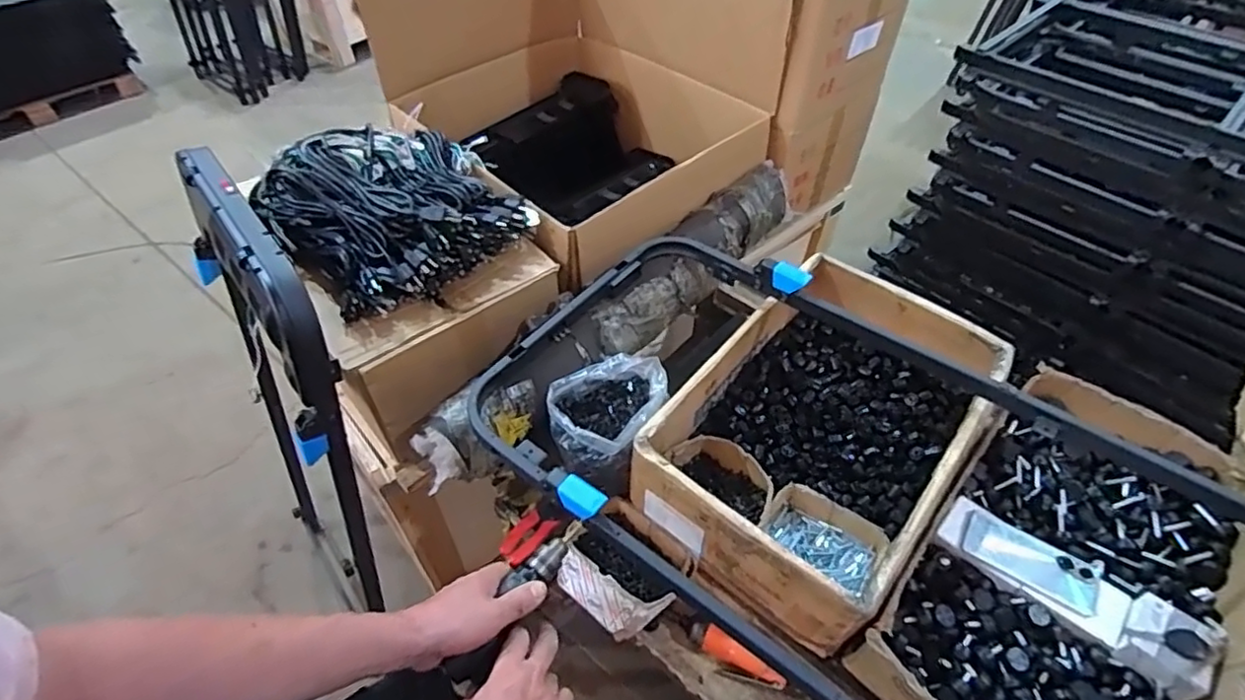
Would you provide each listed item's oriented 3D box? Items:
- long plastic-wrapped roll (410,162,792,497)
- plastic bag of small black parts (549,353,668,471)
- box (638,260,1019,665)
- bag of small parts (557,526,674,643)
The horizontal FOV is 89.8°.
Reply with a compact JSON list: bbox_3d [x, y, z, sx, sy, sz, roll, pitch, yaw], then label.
[{"bbox_3d":[0.040,-0.089,1.045,0.138,0.094,0.884,33,56,26],"label":"long plastic-wrapped roll"},{"bbox_3d":[-0.011,0.083,0.918,0.191,0.049,0.143,-26,53,-20],"label":"plastic bag of small black parts"},{"bbox_3d":[0.311,0.112,0.945,0.361,0.158,0.538,33,57,26],"label":"box"},{"bbox_3d":[-0.013,0.309,0.857,0.158,0.064,0.107,32,56,26],"label":"bag of small parts"}]

